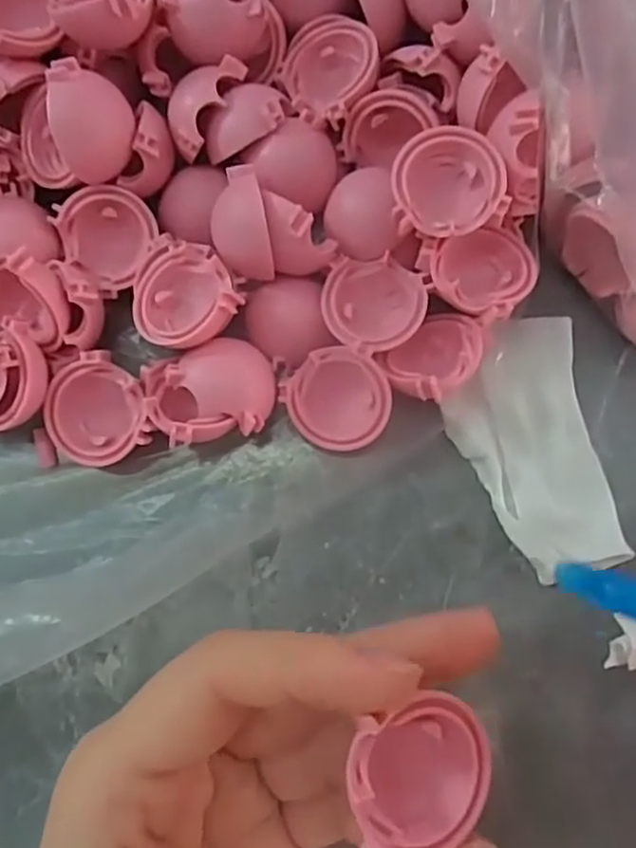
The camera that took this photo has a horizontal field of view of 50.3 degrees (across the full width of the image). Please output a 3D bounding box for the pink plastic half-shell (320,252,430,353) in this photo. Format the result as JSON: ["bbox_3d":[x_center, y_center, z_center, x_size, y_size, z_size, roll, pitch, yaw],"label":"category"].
[{"bbox_3d":[0.016,-0.035,0.194,0.029,0.010,0.030,0,80,0],"label":"pink plastic half-shell"}]

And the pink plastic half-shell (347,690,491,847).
[{"bbox_3d":[0.019,0.067,0.132,0.027,0.012,0.027,-14,91,-22],"label":"pink plastic half-shell"}]

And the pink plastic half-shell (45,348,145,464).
[{"bbox_3d":[-0.064,-0.003,0.195,0.028,0.014,0.030,0,80,0],"label":"pink plastic half-shell"}]

